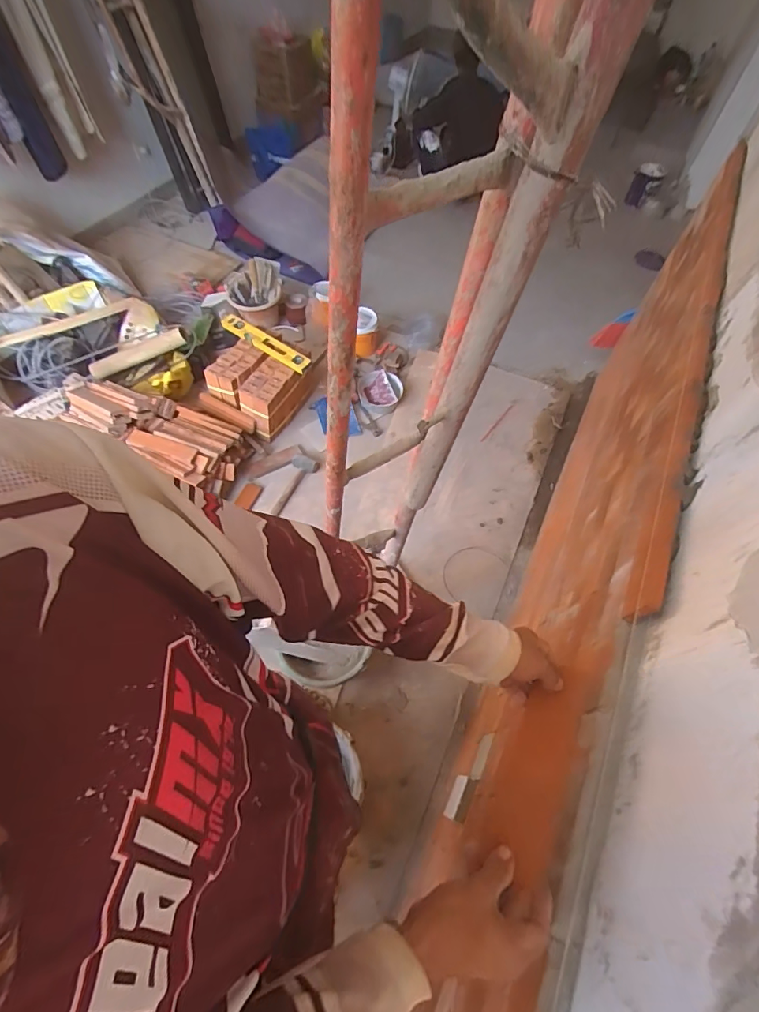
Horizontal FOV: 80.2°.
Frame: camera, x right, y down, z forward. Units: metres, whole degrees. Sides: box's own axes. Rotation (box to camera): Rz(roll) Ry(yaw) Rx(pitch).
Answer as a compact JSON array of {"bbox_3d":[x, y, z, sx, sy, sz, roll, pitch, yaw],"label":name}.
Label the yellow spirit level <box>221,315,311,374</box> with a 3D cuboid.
[{"bbox_3d":[-0.453,-0.649,1.774,0.444,0.040,0.074,34,63,17],"label":"yellow spirit level"}]

